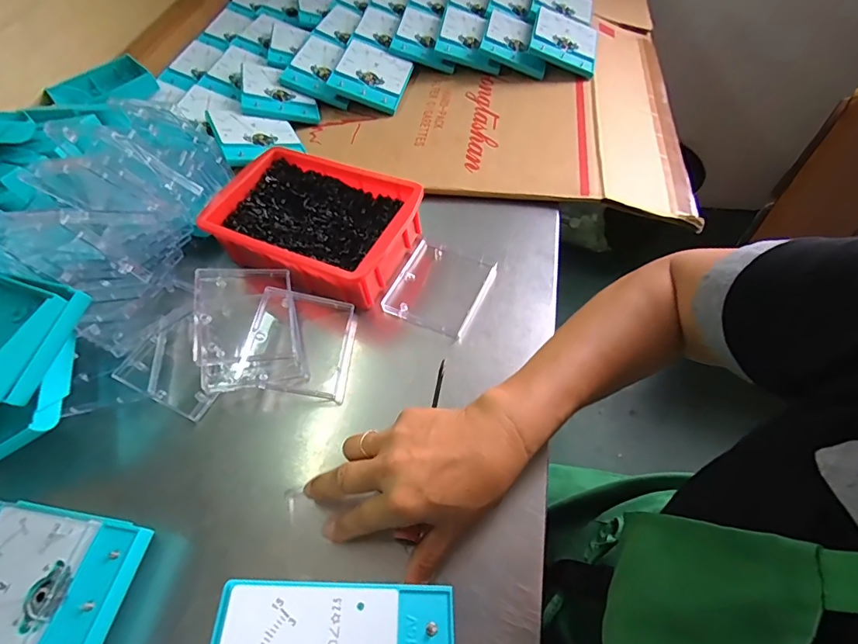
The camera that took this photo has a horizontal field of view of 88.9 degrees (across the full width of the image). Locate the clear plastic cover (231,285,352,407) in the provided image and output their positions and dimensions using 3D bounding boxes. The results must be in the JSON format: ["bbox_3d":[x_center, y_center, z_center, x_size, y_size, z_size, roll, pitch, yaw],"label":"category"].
[{"bbox_3d":[-0.119,0.020,0.411,0.095,0.021,0.096,14,64,-6],"label":"clear plastic cover"}]

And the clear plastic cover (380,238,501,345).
[{"bbox_3d":[0.011,-0.036,0.444,0.091,0.013,0.095,21,61,18],"label":"clear plastic cover"}]

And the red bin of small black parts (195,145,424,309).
[{"bbox_3d":[-0.124,-0.107,0.453,0.205,0.043,0.143,22,61,12],"label":"red bin of small black parts"}]

